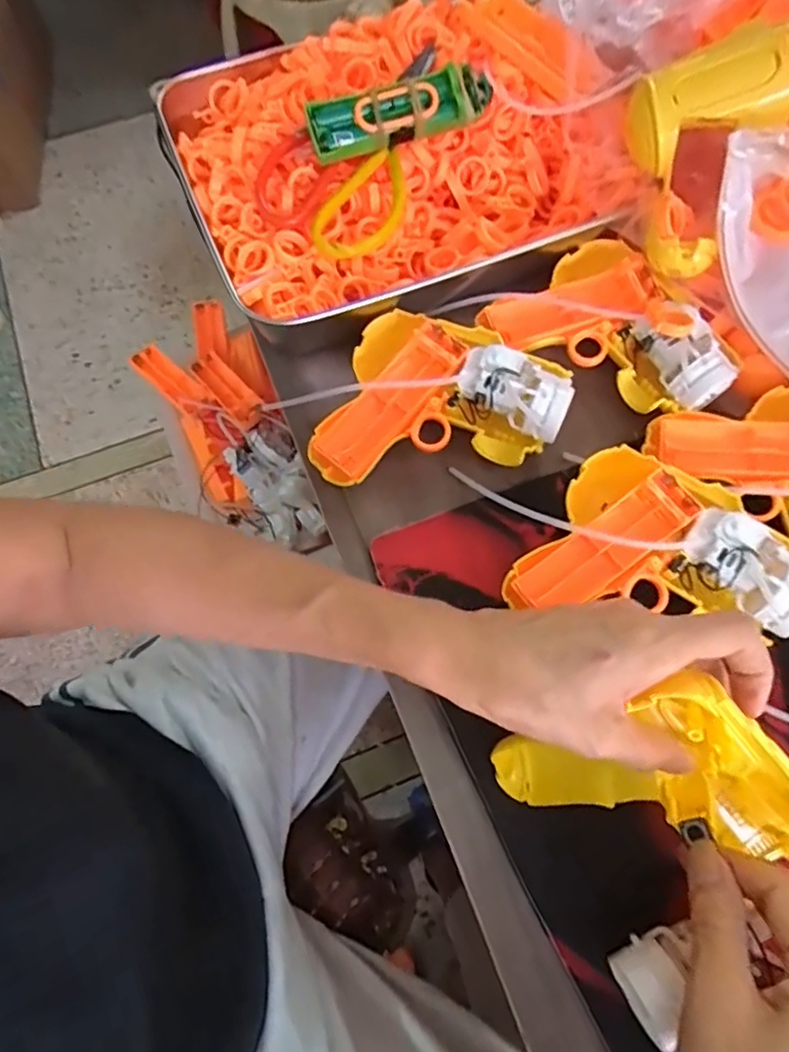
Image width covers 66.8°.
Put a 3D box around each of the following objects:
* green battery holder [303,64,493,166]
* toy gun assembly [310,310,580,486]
[{"bbox_3d":[0.006,-0.266,0.383,0.124,0.028,0.028,-17,70,-6],"label":"green battery holder"},{"bbox_3d":[0.030,-0.072,0.364,0.135,0.034,0.114,17,71,6],"label":"toy gun assembly"}]

